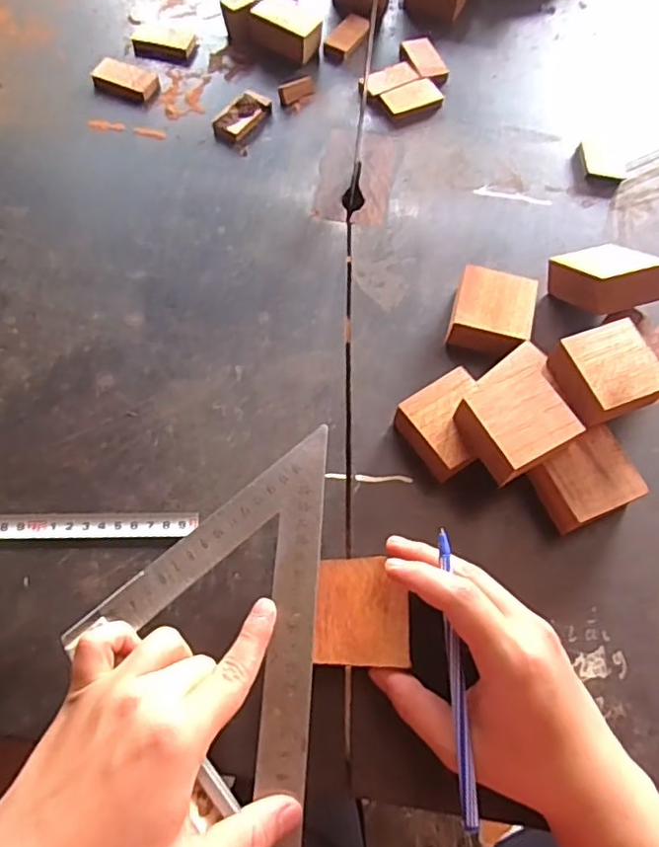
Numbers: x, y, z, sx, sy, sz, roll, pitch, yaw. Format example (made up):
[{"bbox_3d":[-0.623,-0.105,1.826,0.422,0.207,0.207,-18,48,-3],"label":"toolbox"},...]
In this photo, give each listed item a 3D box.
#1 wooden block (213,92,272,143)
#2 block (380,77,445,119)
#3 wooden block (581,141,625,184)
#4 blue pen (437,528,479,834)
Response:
[{"bbox_3d":[-0.077,-0.275,0.533,0.030,0.012,0.057,32,67,11],"label":"wooden block"},{"bbox_3d":[0.077,-0.300,0.551,0.058,0.009,0.031,-25,69,-14],"label":"block"},{"bbox_3d":[0.245,-0.235,0.534,0.034,0.006,0.041,-1,65,-4],"label":"wooden block"},{"bbox_3d":[0.065,0.125,0.304,0.007,0.005,0.142,0,69,-4],"label":"blue pen"}]

